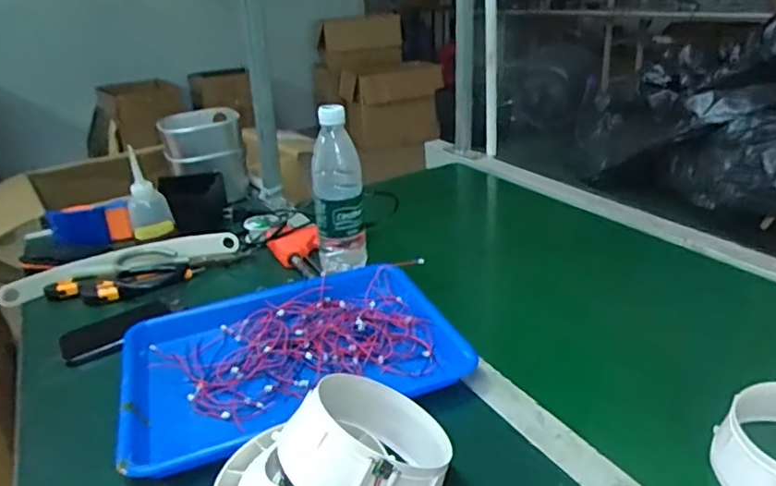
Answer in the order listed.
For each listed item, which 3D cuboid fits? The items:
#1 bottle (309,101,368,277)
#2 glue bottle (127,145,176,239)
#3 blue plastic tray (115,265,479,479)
[{"bbox_3d":[-0.065,-0.066,0.760,0.063,0.217,0.056,-7,24,-6],"label":"bottle"},{"bbox_3d":[-0.358,-0.064,0.860,0.059,0.123,0.046,-13,26,-20],"label":"glue bottle"},{"bbox_3d":[-0.102,0.119,0.623,0.335,0.036,0.251,-12,25,-17],"label":"blue plastic tray"}]

